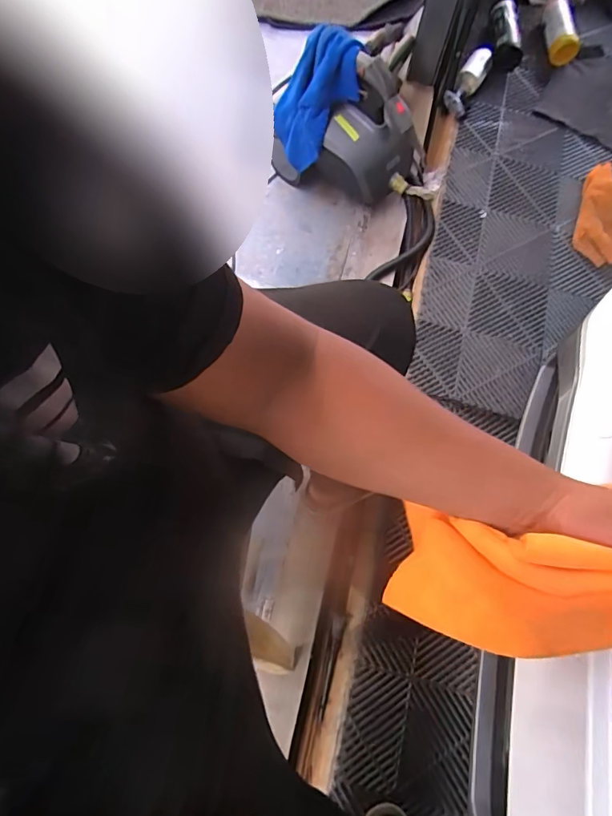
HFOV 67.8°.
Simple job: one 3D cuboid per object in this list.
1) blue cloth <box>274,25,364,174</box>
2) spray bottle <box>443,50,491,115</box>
[{"bbox_3d":[0.013,-0.715,1.072,0.155,0.301,0.076,41,51,-9],"label":"blue cloth"},{"bbox_3d":[0.469,-0.940,1.315,0.079,0.051,0.189,31,94,-22],"label":"spray bottle"}]

